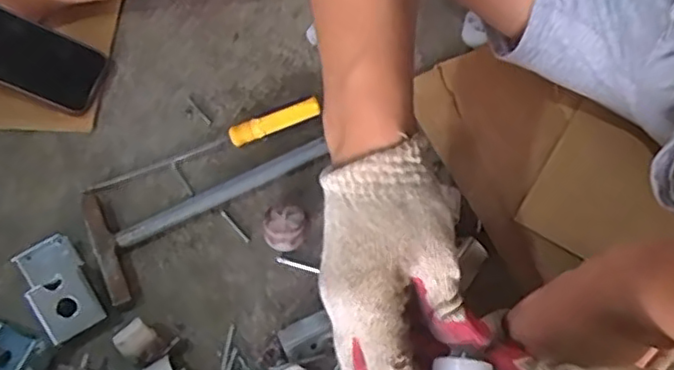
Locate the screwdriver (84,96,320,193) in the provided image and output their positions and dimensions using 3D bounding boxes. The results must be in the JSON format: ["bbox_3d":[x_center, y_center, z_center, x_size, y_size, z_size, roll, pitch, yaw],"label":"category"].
[{"bbox_3d":[-0.120,-0.037,0.576,0.215,0.024,0.017,-19,65,-8],"label":"screwdriver"}]

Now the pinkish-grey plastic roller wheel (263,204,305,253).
[{"bbox_3d":[-0.044,0.038,0.538,0.033,0.030,0.036,3,64,3],"label":"pinkish-grey plastic roller wheel"}]

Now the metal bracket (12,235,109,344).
[{"bbox_3d":[-0.224,0.083,0.513,0.042,0.031,0.082,-31,67,-13],"label":"metal bracket"}]

